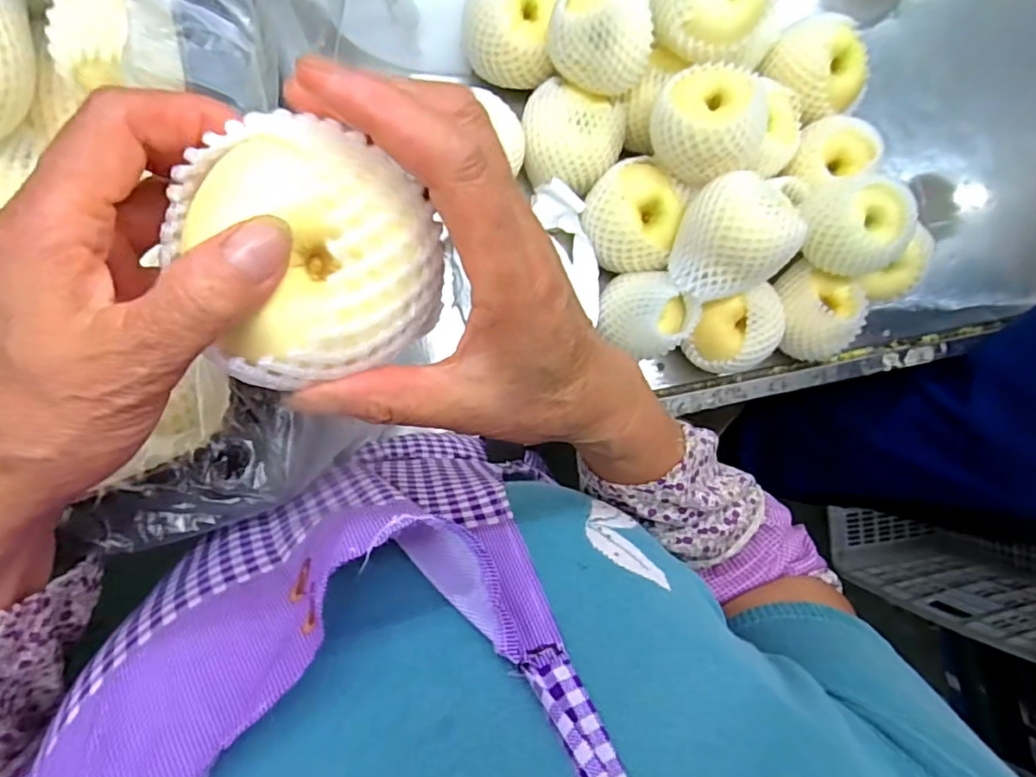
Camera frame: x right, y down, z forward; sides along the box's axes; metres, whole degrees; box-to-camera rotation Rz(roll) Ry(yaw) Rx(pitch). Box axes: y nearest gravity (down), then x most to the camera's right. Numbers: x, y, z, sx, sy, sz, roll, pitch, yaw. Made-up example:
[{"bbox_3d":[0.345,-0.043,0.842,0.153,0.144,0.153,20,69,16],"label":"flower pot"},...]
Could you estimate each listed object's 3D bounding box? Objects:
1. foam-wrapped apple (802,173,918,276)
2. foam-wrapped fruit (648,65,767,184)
[{"bbox_3d":[0.297,-0.142,0.524,0.076,0.071,0.073,0,89,-10],"label":"foam-wrapped apple"},{"bbox_3d":[0.157,-0.222,0.495,0.090,0.072,0.089,0,89,-10],"label":"foam-wrapped fruit"}]

